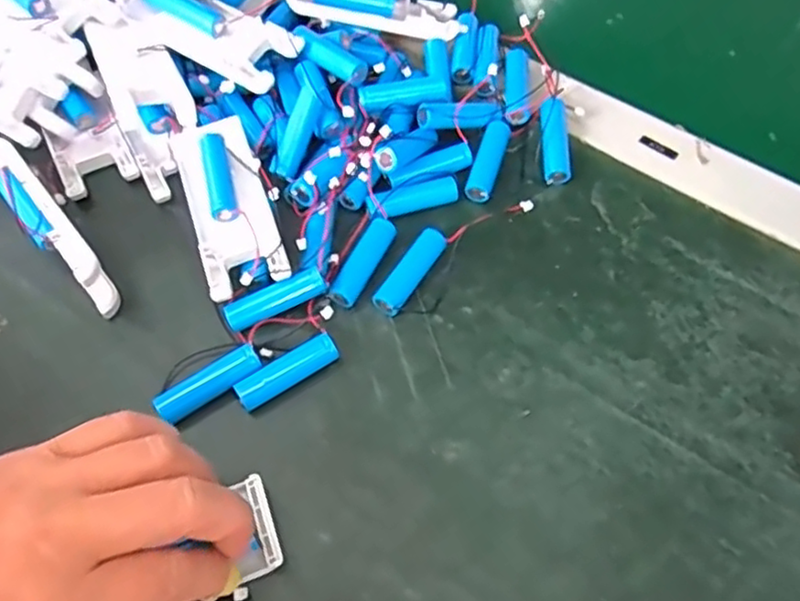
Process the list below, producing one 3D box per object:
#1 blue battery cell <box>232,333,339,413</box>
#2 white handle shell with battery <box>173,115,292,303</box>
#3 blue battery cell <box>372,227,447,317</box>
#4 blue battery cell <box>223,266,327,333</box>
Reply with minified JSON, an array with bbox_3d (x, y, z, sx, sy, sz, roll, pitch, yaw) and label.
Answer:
[{"bbox_3d":[-0.053,0.034,0.314,0.050,0.014,0.014,-31,67,-16],"label":"blue battery cell"},{"bbox_3d":[-0.088,-0.047,0.345,0.039,0.025,0.103,-17,64,-10],"label":"white handle shell with battery"},{"bbox_3d":[0.006,-0.015,0.341,0.014,0.014,0.052,31,66,14],"label":"blue battery cell"},{"bbox_3d":[-0.061,0.000,0.325,0.049,0.016,0.012,-23,65,-13],"label":"blue battery cell"}]

